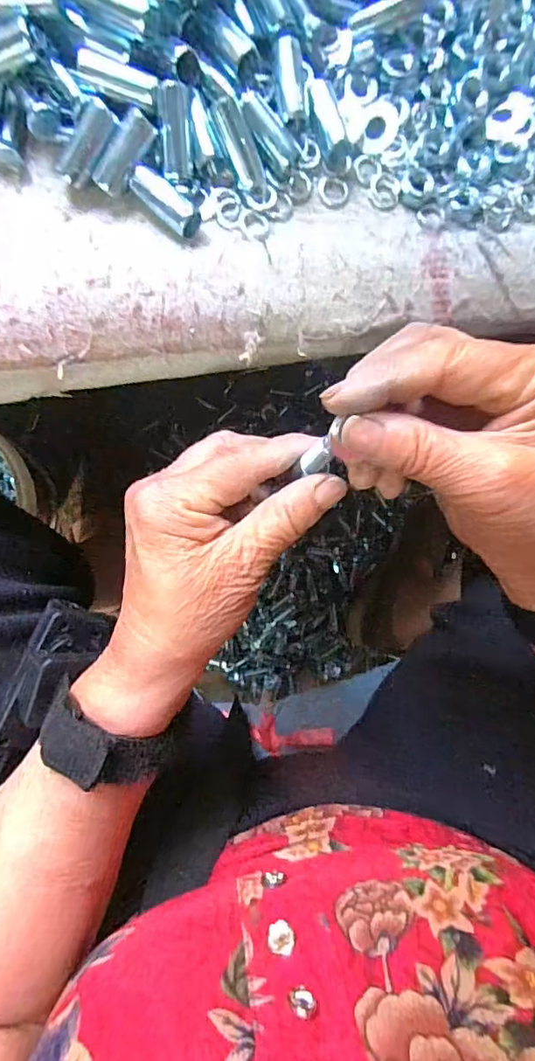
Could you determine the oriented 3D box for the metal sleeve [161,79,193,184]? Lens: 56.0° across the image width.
[{"bbox_3d":[-0.039,-0.172,0.218,0.012,0.008,0.034,0,117,-6],"label":"metal sleeve"}]

